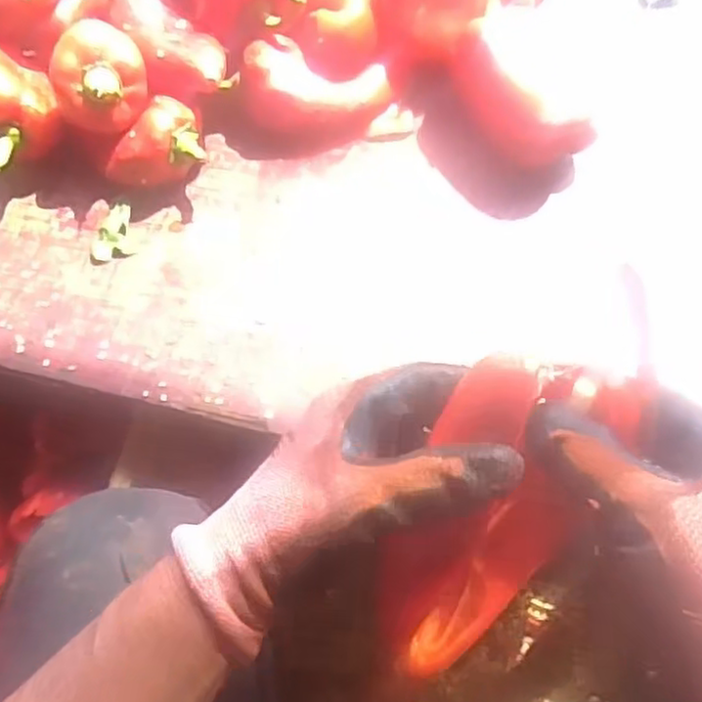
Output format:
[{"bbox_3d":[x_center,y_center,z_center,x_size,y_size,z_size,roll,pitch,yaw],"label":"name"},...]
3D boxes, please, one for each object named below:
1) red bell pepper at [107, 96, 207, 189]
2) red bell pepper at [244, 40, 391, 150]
[{"bbox_3d":[-0.151,-0.152,0.533,0.078,0.059,0.051,-15,63,-4],"label":"red bell pepper"},{"bbox_3d":[-0.028,-0.203,0.552,0.117,0.053,0.071,4,64,6],"label":"red bell pepper"}]

